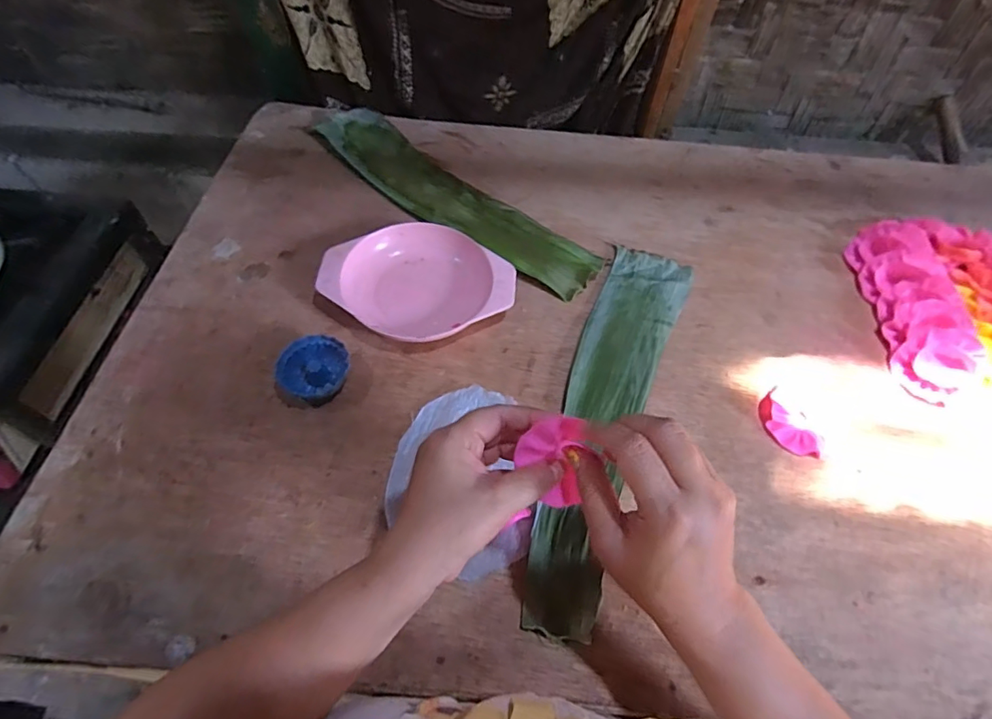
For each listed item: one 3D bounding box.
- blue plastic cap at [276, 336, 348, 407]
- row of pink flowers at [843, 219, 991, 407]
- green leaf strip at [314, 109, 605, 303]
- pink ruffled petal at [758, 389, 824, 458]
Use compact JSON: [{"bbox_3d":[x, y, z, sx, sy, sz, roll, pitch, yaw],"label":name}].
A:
[{"bbox_3d":[-0.165,0.007,0.468,0.057,0.019,0.058,-1,62,2],"label":"blue plastic cap"},{"bbox_3d":[0.479,-0.062,0.529,0.180,0.037,0.216,1,62,3],"label":"row of pink flowers"},{"bbox_3d":[-0.057,-0.193,0.600,0.396,0.018,0.083,37,69,20],"label":"green leaf strip"},{"bbox_3d":[0.264,0.060,0.467,0.038,0.006,0.065,-32,65,-14],"label":"pink ruffled petal"}]

